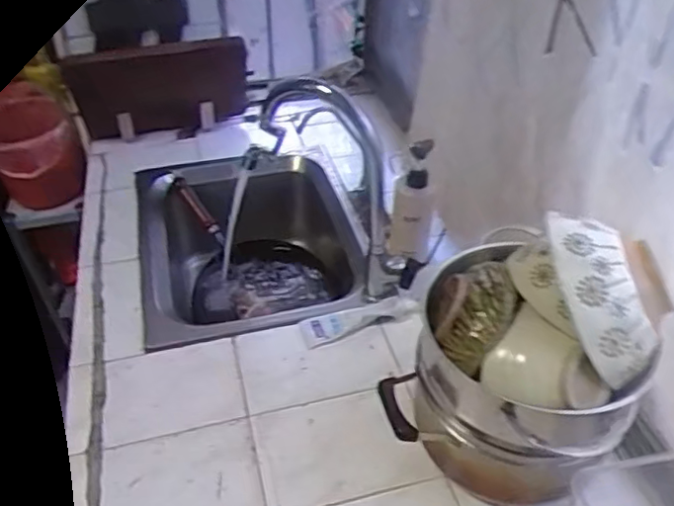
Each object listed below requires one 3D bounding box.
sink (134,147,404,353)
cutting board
[{"bbox_3d":[-0.152,0.020,1.143,0.381,0.188,0.483,-10,41,-12],"label":"sink"},{"bbox_3d":[-0.348,-0.323,1.233,0.351,0.218,0.023,-4,58,4],"label":"cutting board"}]

